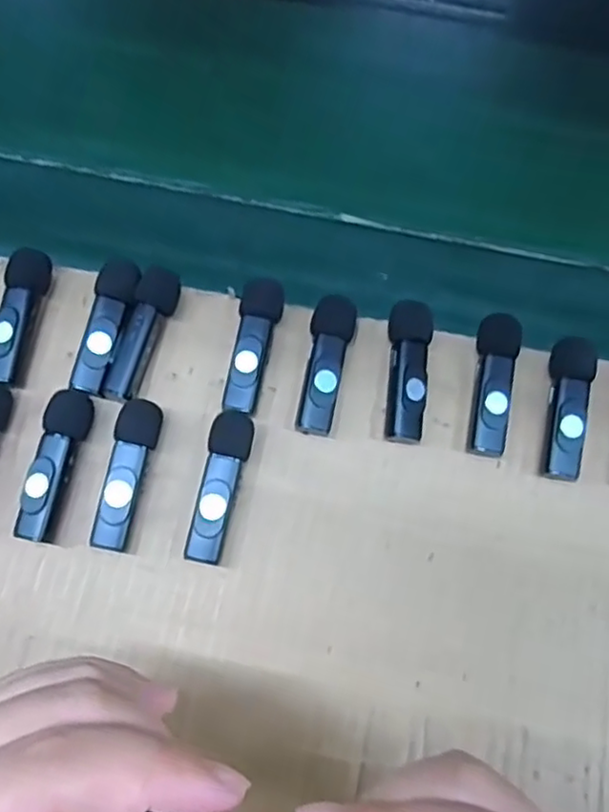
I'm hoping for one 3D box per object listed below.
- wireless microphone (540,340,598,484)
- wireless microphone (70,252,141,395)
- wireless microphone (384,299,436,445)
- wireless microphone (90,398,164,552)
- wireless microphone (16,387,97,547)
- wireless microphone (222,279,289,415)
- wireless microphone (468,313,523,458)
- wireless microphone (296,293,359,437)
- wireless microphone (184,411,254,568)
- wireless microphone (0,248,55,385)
[{"bbox_3d":[0.118,0.001,0.293,0.018,0.016,0.063,12,74,2],"label":"wireless microphone"},{"bbox_3d":[-0.089,-0.036,0.299,0.018,0.019,0.063,11,74,2],"label":"wireless microphone"},{"bbox_3d":[0.047,-0.016,0.296,0.019,0.018,0.064,7,74,1],"label":"wireless microphone"},{"bbox_3d":[-0.076,0.029,0.279,0.016,0.020,0.064,12,74,2],"label":"wireless microphone"},{"bbox_3d":[-0.108,0.025,0.281,0.016,0.016,0.065,14,74,2],"label":"wireless microphone"},{"bbox_3d":[-0.024,-0.027,0.299,0.019,0.016,0.065,12,74,2],"label":"wireless microphone"},{"bbox_3d":[0.086,-0.009,0.296,0.018,0.017,0.065,9,74,1],"label":"wireless microphone"},{"bbox_3d":[0.010,-0.019,0.297,0.019,0.017,0.065,12,74,2],"label":"wireless microphone"},{"bbox_3d":[-0.036,0.034,0.279,0.017,0.019,0.064,12,74,2],"label":"wireless microphone"},{"bbox_3d":[-0.132,-0.041,0.300,0.016,0.017,0.064,11,74,2],"label":"wireless microphone"}]

